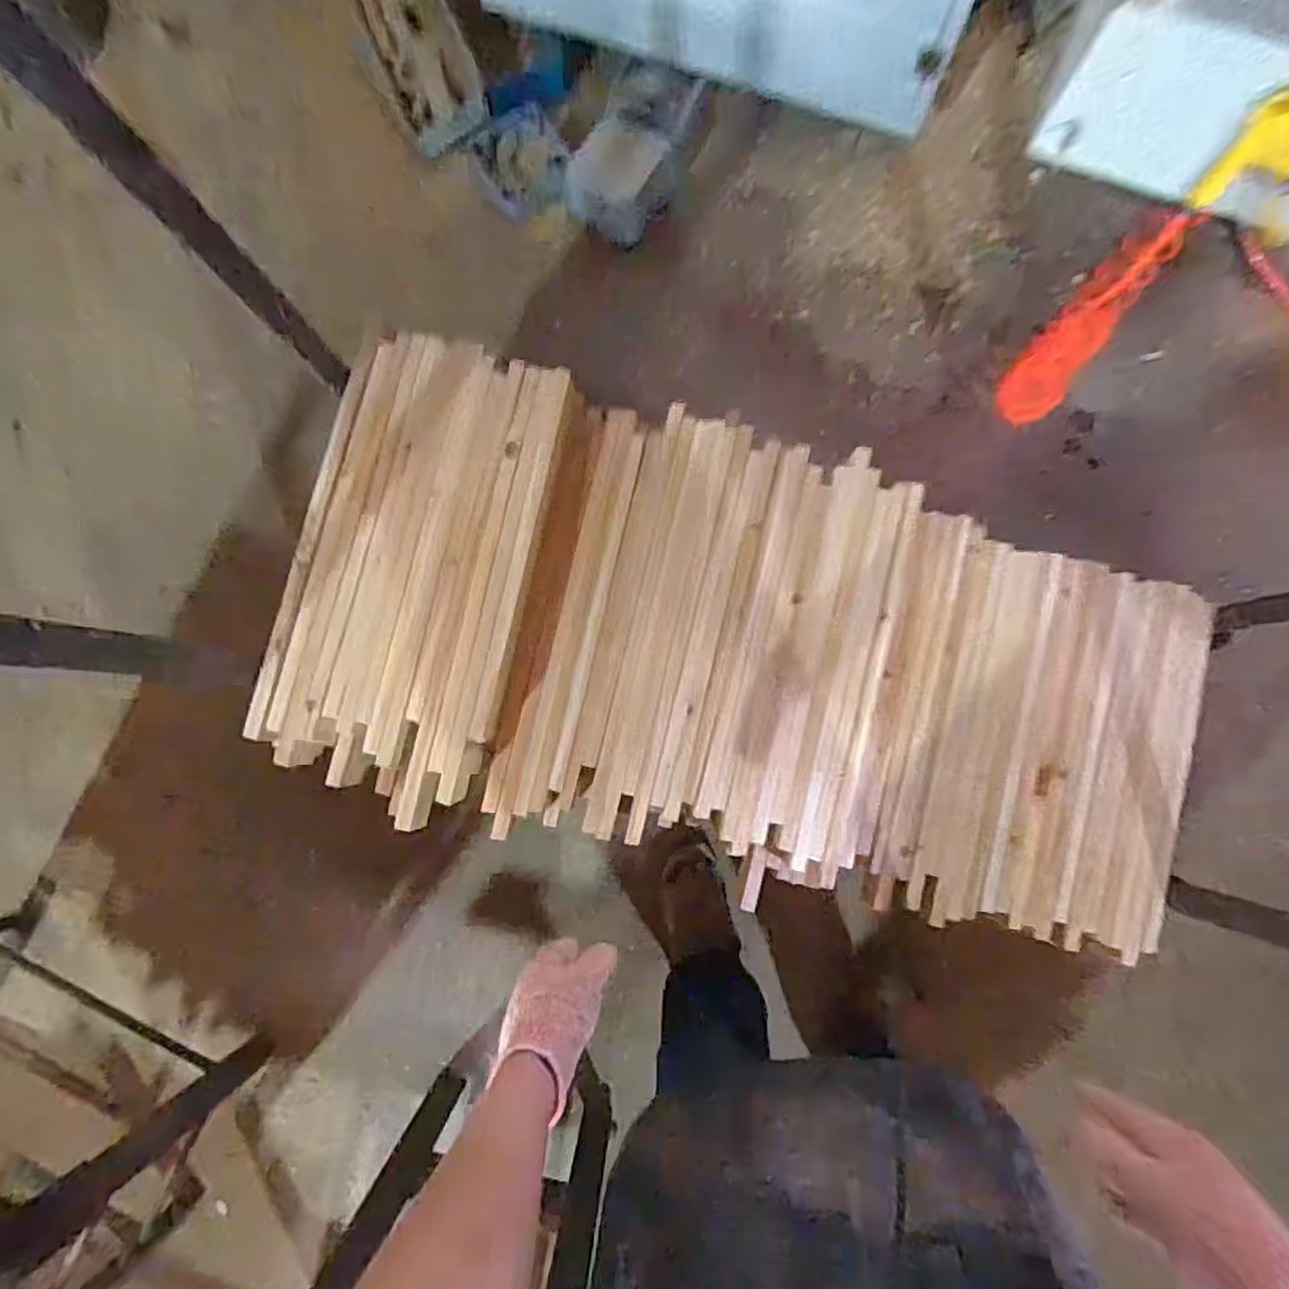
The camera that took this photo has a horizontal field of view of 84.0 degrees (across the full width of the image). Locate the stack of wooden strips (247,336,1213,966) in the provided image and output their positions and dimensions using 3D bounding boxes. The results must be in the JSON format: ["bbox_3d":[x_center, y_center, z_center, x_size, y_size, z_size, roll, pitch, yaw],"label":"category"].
[{"bbox_3d":[0.156,0.023,0.910,1.123,0.129,0.546,15,84,2],"label":"stack of wooden strips"}]

